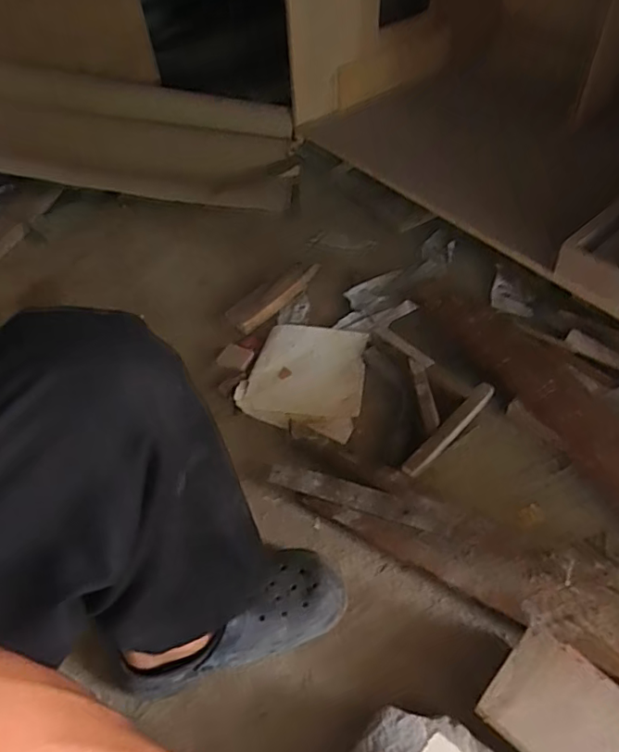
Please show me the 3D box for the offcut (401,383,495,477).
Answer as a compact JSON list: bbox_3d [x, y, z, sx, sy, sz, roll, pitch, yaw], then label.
[{"bbox_3d":[0.206,0.071,0.770,0.027,0.013,0.205,34,61,28],"label":"offcut"}]

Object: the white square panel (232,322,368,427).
[{"bbox_3d":[-0.009,-0.005,0.918,0.198,0.011,0.201,9,59,4],"label":"white square panel"}]

